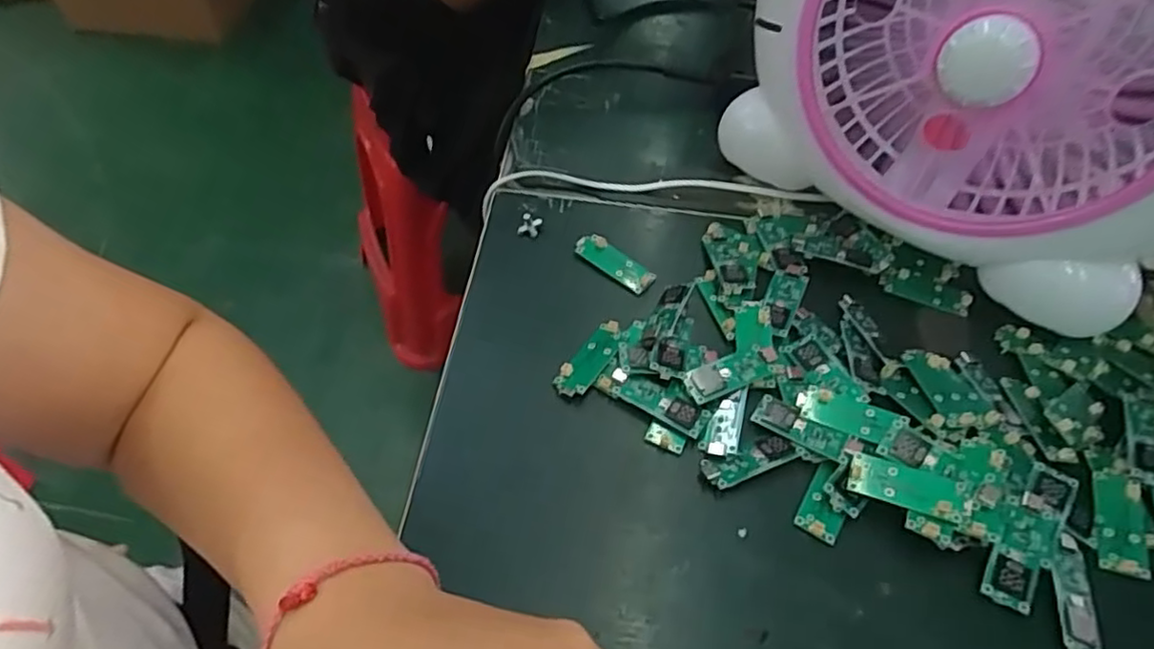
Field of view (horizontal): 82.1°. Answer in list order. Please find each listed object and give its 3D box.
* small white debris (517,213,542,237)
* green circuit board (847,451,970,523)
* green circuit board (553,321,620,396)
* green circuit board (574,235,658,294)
[{"bbox_3d":[-0.029,-0.061,0.403,0.013,0.011,0.010,13,54,8],"label":"small white debris"},{"bbox_3d":[0.148,0.073,0.296,0.048,0.004,0.019,16,65,18],"label":"green circuit board"},{"bbox_3d":[0.008,0.018,0.345,0.019,0.005,0.049,32,59,21],"label":"green circuit board"},{"bbox_3d":[0.022,-0.036,0.391,0.049,0.004,0.017,38,78,17],"label":"green circuit board"}]

